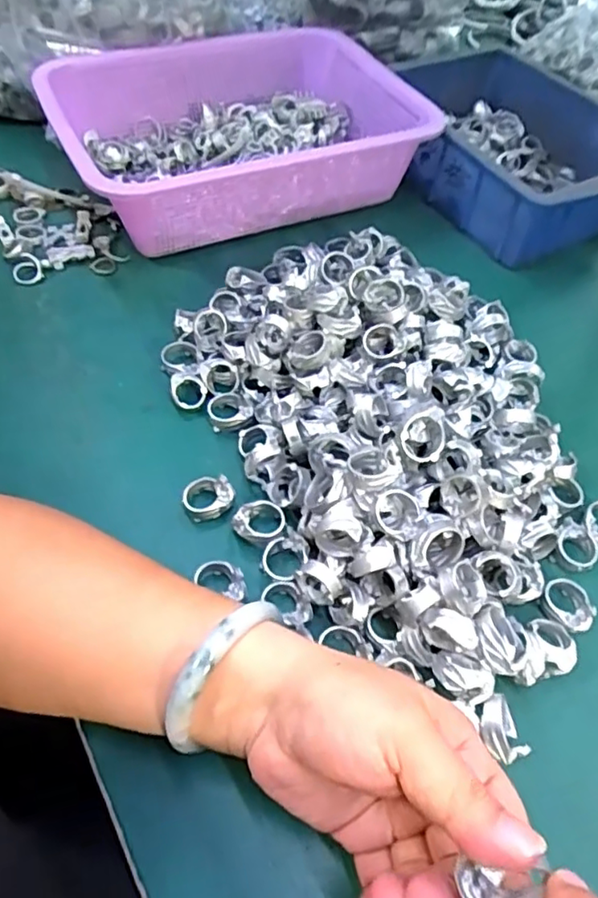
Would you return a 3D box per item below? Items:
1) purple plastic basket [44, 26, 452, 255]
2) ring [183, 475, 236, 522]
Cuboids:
[{"bbox_3d":[-0.054,-0.278,0.531,0.301,0.089,0.230,-20,58,-18],"label":"purple plastic basket"},{"bbox_3d":[-0.053,0.029,0.350,0.029,0.019,0.021,-11,56,-12],"label":"ring"}]

